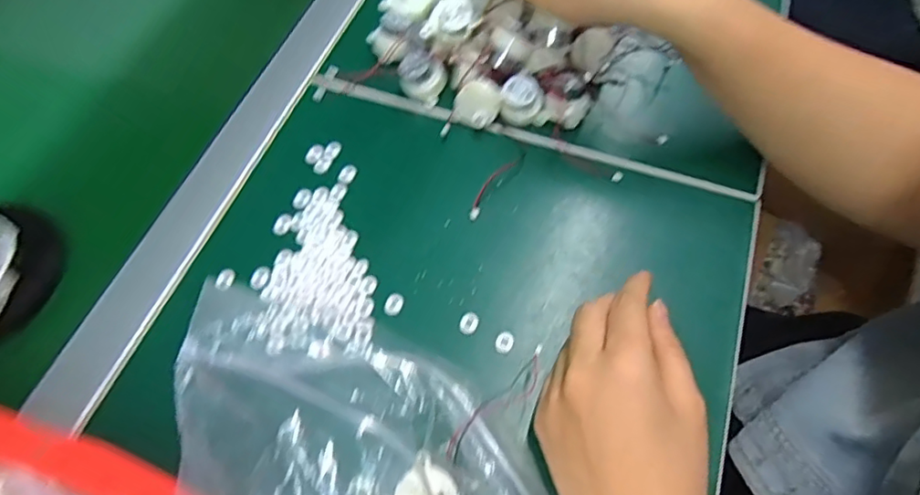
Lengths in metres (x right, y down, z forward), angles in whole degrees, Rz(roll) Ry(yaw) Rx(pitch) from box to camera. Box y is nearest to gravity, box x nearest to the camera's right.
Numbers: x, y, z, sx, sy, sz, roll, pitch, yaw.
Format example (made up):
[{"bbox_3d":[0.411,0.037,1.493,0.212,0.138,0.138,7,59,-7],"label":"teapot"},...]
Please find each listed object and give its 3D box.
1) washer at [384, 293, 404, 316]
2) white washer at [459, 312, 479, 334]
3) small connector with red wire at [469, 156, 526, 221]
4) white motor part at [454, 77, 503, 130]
[{"bbox_3d":[-0.041,0.035,0.364,0.011,0.004,0.015,21,64,12],"label":"washer"},{"bbox_3d":[0.006,0.047,0.359,0.010,0.004,0.014,25,65,14],"label":"white washer"},{"bbox_3d":[0.024,-0.046,0.413,0.012,0.005,0.067,30,66,16],"label":"small connector with red wire"},{"bbox_3d":[0.014,-0.107,0.426,0.033,0.035,0.017,40,28,-3],"label":"white motor part"}]

